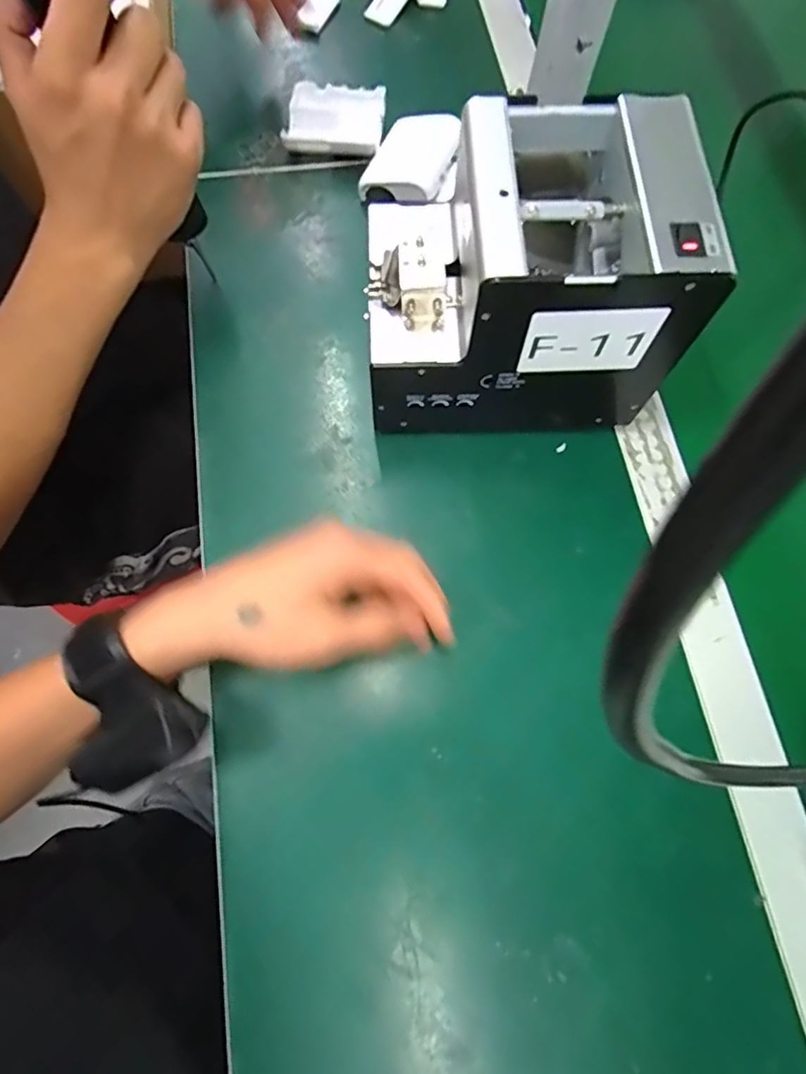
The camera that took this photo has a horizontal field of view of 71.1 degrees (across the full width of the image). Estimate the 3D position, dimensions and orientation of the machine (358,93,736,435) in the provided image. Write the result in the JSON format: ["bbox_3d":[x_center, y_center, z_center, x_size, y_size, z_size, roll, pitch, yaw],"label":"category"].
[{"bbox_3d":[0.069,-0.158,0.348,0.177,0.133,0.128,2,73,1],"label":"machine"}]

